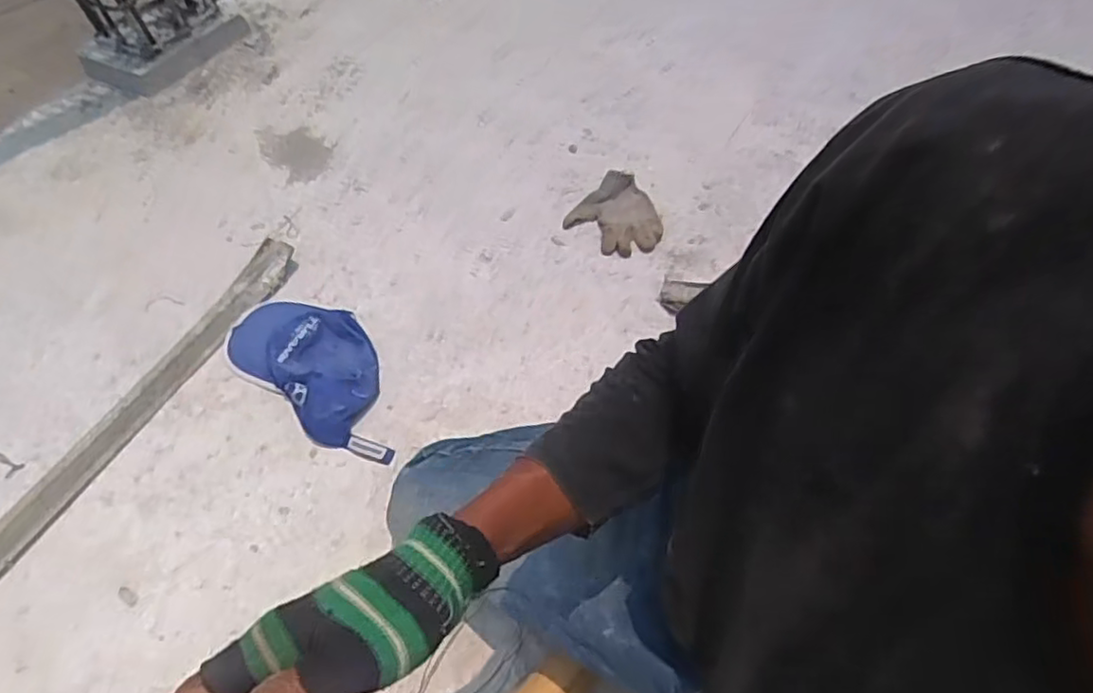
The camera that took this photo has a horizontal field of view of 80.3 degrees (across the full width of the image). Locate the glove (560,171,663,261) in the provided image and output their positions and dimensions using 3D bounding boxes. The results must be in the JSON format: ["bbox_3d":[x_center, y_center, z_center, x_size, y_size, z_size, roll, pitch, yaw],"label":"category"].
[{"bbox_3d":[0.127,-0.219,1.085,0.141,0.042,0.144,-37,63,-23],"label":"glove"}]

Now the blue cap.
[{"bbox_3d":[-0.315,0.027,0.925,0.330,0.039,0.164,35,61,21],"label":"blue cap"}]

